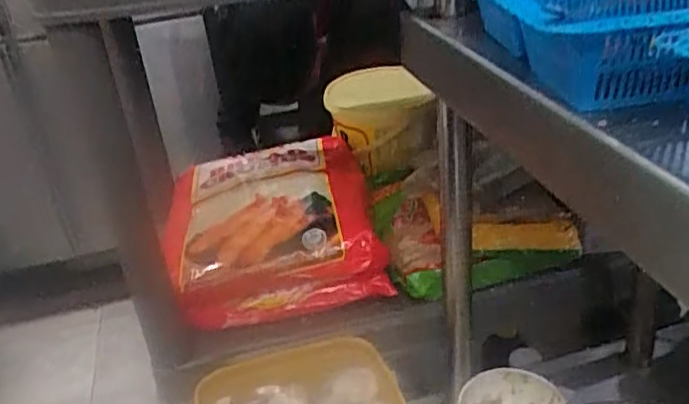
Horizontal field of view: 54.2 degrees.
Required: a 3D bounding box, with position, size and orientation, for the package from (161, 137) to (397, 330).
[{"bbox_3d":[-0.097,0.029,0.915,0.266,0.097,0.303,-9,29,-6],"label":"package"}]

